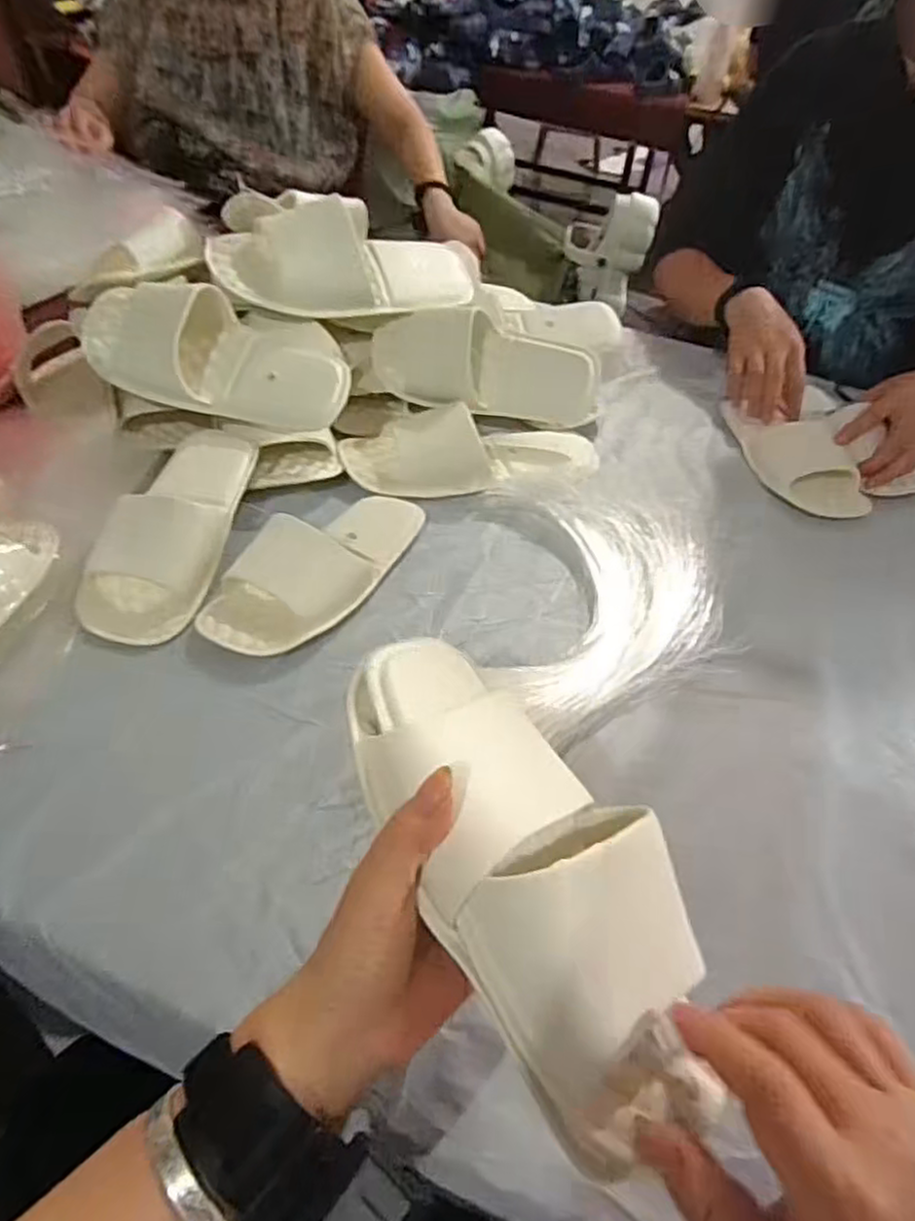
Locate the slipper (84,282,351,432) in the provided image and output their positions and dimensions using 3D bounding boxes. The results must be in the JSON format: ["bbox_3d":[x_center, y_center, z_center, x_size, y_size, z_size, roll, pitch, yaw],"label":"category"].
[{"bbox_3d":[-0.228,-0.245,0.657,0.253,0.094,0.103,15,45,-10],"label":"slipper"}]

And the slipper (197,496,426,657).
[{"bbox_3d":[-0.110,-0.045,0.585,0.094,0.042,0.230,30,50,21],"label":"slipper"}]

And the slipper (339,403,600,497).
[{"bbox_3d":[0.020,-0.174,0.709,0.263,0.057,0.108,-5,47,-11],"label":"slipper"}]

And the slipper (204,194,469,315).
[{"bbox_3d":[-0.109,-0.365,0.716,0.280,0.088,0.111,-8,47,-14],"label":"slipper"}]

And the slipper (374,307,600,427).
[{"bbox_3d":[0.033,-0.258,0.735,0.246,0.100,0.070,10,22,-5],"label":"slipper"}]

